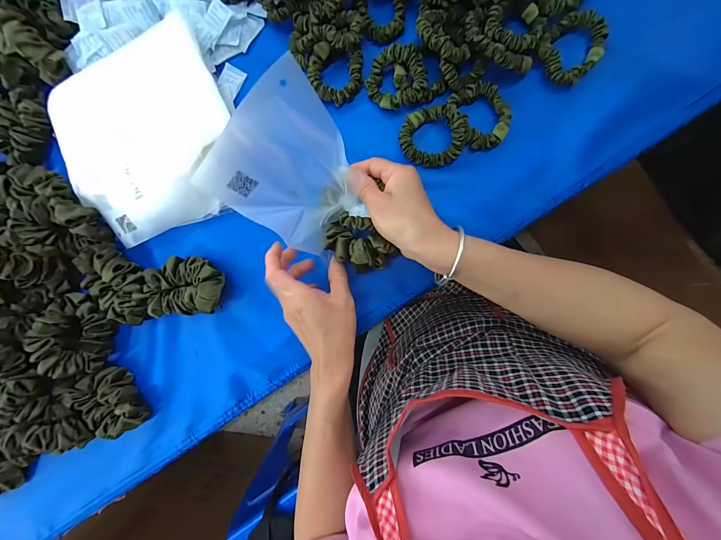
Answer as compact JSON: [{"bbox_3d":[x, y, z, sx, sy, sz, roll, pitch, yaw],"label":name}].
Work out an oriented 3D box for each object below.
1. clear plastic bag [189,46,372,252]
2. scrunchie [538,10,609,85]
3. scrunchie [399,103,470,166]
[{"bbox_3d":[-0.054,-0.087,0.283,0.127,0.147,0.040,-54,42,5],"label":"clear plastic bag"},{"bbox_3d":[0.212,-0.224,0.308,0.064,0.015,0.057,-43,87,8],"label":"scrunchie"},{"bbox_3d":[0.077,-0.144,0.325,0.068,0.022,0.059,19,96,7],"label":"scrunchie"}]

